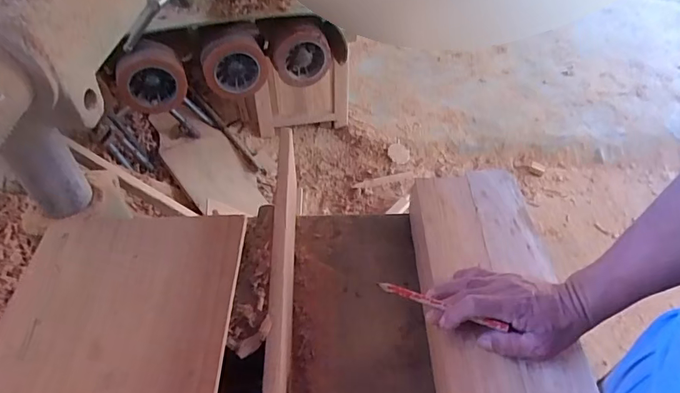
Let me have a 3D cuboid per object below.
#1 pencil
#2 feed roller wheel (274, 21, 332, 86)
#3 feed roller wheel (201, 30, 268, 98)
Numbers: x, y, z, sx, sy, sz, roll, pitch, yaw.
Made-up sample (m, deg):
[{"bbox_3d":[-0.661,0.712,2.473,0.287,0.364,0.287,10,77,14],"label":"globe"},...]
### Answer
[{"bbox_3d":[0.109,0.120,0.514,0.139,0.013,0.009,16,49,18],"label":"pencil"},{"bbox_3d":[-0.071,-0.270,0.875,0.107,0.122,0.034,-5,48,-6],"label":"feed roller wheel"},{"bbox_3d":[-0.193,-0.245,0.854,0.114,0.117,0.041,-18,50,-16],"label":"feed roller wheel"}]

